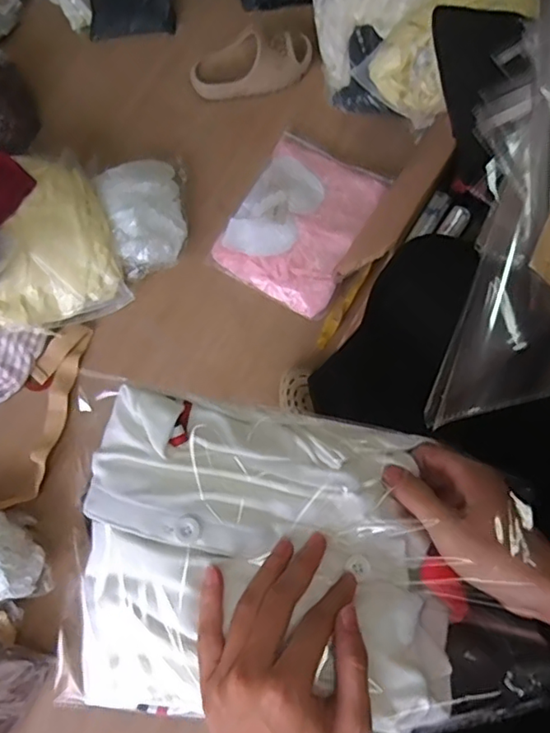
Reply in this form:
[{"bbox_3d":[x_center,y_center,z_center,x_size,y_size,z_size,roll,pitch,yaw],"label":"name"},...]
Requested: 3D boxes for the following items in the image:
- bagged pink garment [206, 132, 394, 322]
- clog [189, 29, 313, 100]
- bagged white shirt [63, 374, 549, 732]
[{"bbox_3d":[0.051,-0.282,1.089,0.235,0.064,0.322,28,77,6],"label":"bagged pink garment"},{"bbox_3d":[-0.039,-0.600,1.136,0.254,0.071,0.094,-24,77,-6],"label":"clog"},{"bbox_3d":[0.021,0.124,0.385,0.312,0.052,0.205,2,76,0],"label":"bagged white shirt"}]

